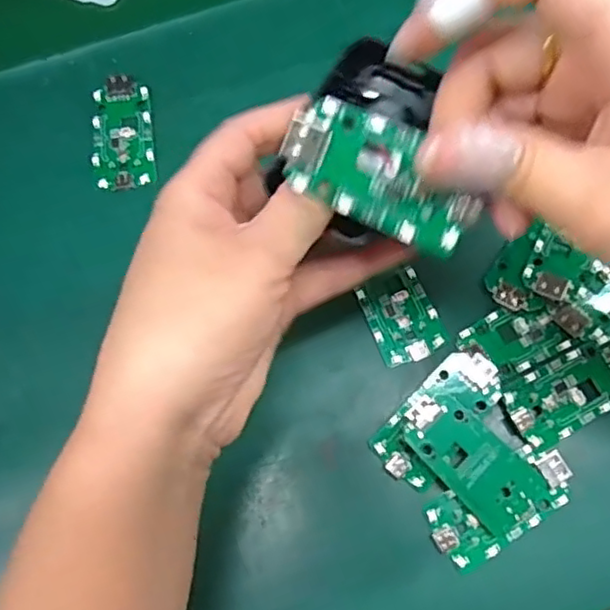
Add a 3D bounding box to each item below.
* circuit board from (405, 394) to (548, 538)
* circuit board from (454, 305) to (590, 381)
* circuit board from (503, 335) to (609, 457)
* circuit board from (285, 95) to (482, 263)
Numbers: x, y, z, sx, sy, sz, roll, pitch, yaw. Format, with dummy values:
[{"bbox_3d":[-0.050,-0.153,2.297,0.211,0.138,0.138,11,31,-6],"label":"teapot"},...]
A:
[{"bbox_3d":[0.073,0.064,0.273,0.034,0.008,0.063,-40,77,-9],"label":"circuit board"},{"bbox_3d":[0.101,0.013,0.292,0.054,0.009,0.029,-25,75,-5],"label":"circuit board"},{"bbox_3d":[0.120,0.036,0.281,0.063,0.006,0.030,-29,75,-6],"label":"circuit board"},{"bbox_3d":[0.025,-0.040,0.198,0.061,0.008,0.031,25,103,-1],"label":"circuit board"}]

